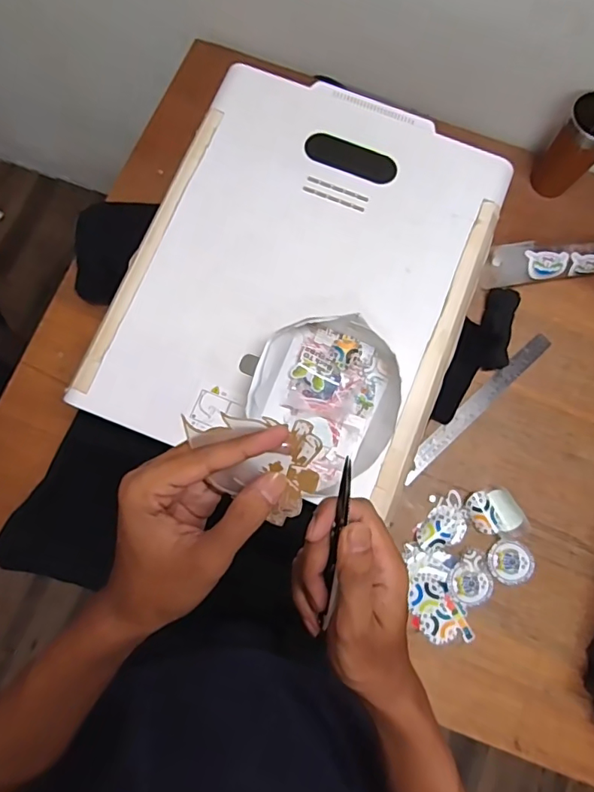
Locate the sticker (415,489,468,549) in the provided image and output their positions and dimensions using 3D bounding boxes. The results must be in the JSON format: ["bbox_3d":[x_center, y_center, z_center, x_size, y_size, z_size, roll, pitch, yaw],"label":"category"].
[{"bbox_3d":[0.212,0.184,0.714,0.092,0.010,0.053,-44,70,-12],"label":"sticker"}]

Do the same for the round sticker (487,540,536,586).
[{"bbox_3d":[0.300,0.234,0.705,0.062,0.006,0.059,15,82,11],"label":"round sticker"}]

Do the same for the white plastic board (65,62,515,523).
[{"bbox_3d":[0.009,-0.158,0.616,0.404,0.029,0.507,20,77,2],"label":"white plastic board"}]

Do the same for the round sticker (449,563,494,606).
[{"bbox_3d":[0.243,0.262,0.699,0.062,0.004,0.054,18,77,2],"label":"round sticker"}]

